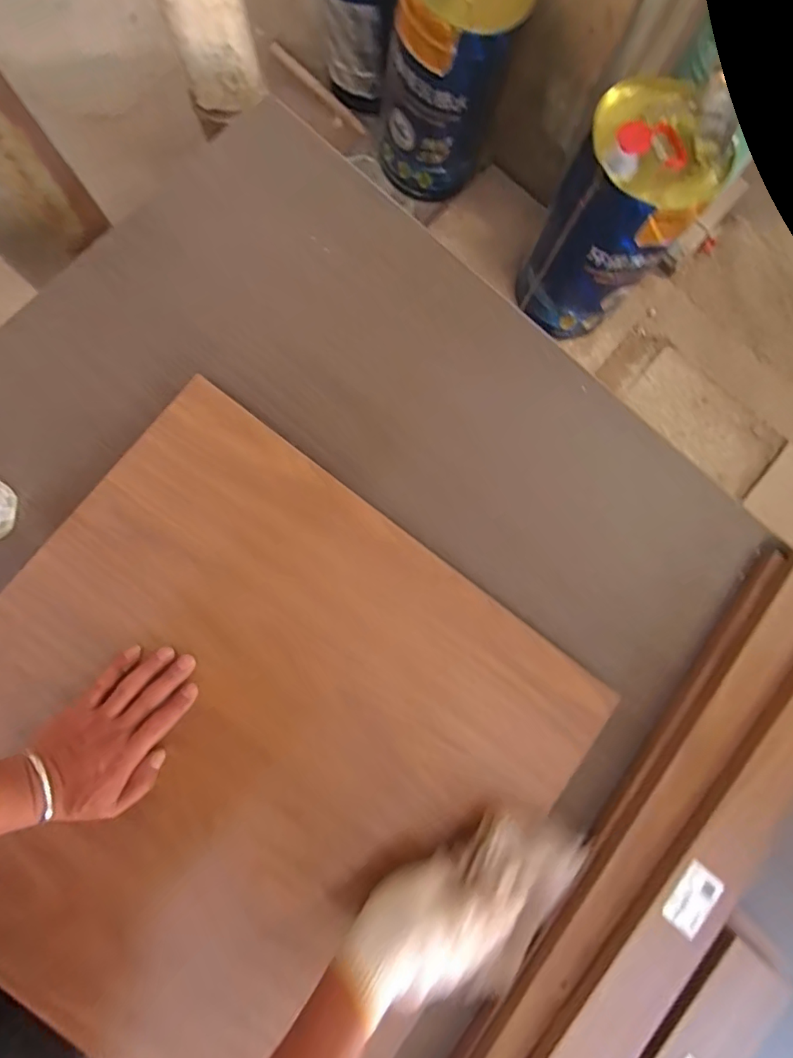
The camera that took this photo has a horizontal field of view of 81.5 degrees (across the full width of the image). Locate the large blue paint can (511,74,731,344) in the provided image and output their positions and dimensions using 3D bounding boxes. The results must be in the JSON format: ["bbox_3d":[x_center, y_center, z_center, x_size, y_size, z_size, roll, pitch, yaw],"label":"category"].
[{"bbox_3d":[0.459,-0.642,0.989,0.253,0.398,0.237,0,83,-3],"label":"large blue paint can"}]

